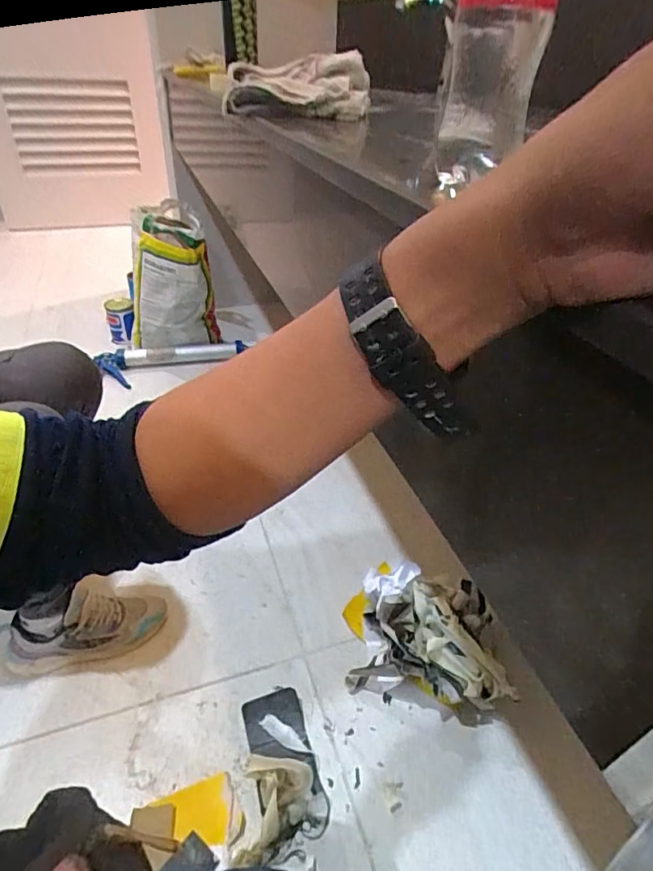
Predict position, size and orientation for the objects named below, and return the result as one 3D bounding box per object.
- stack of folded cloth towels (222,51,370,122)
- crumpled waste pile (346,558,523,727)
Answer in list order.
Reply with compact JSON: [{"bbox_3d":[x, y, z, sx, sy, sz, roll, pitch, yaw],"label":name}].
[{"bbox_3d":[-0.038,-0.436,0.631,0.187,0.065,0.136,0,36,-4],"label":"stack of folded cloth towels"},{"bbox_3d":[0.176,0.351,0.912,0.287,0.134,0.224,11,38,11],"label":"crumpled waste pile"}]

